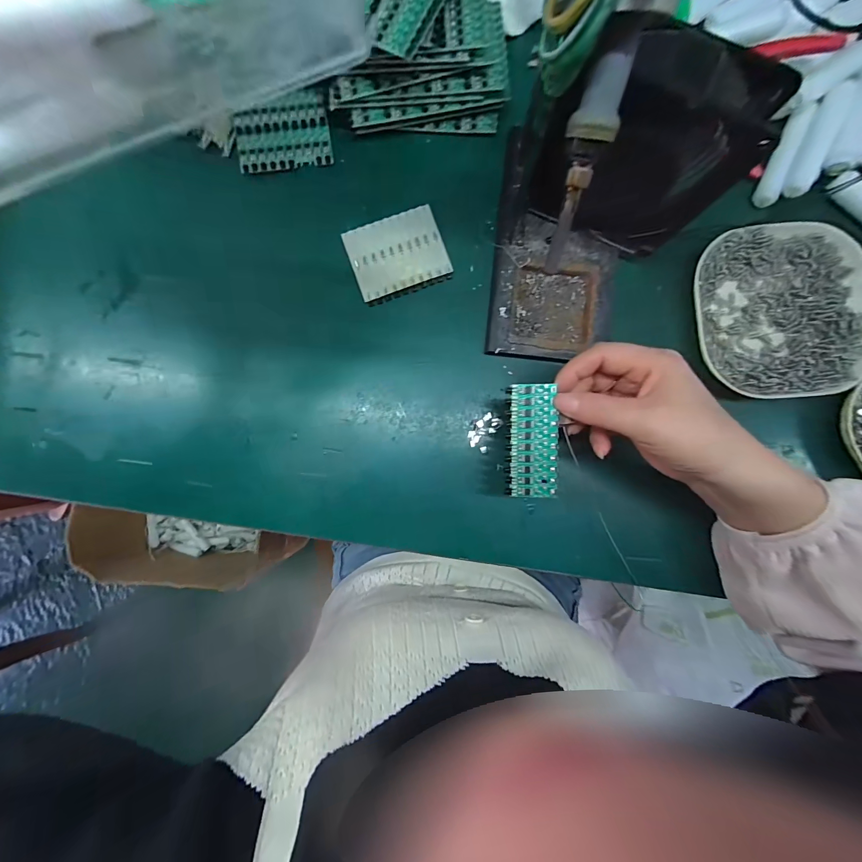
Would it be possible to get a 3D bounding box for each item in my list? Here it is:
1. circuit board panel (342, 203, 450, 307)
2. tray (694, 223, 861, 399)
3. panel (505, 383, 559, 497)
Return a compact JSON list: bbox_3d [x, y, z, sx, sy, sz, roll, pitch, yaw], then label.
[{"bbox_3d":[-0.029,-0.153,0.318,0.080,0.007,0.067,-21,87,-1],"label":"circuit board panel"},{"bbox_3d":[0.290,-0.098,0.307,0.136,0.026,0.139,-4,87,0],"label":"tray"},{"bbox_3d":[0.072,0.007,0.260,0.034,0.007,0.079,-1,94,0],"label":"panel"}]

